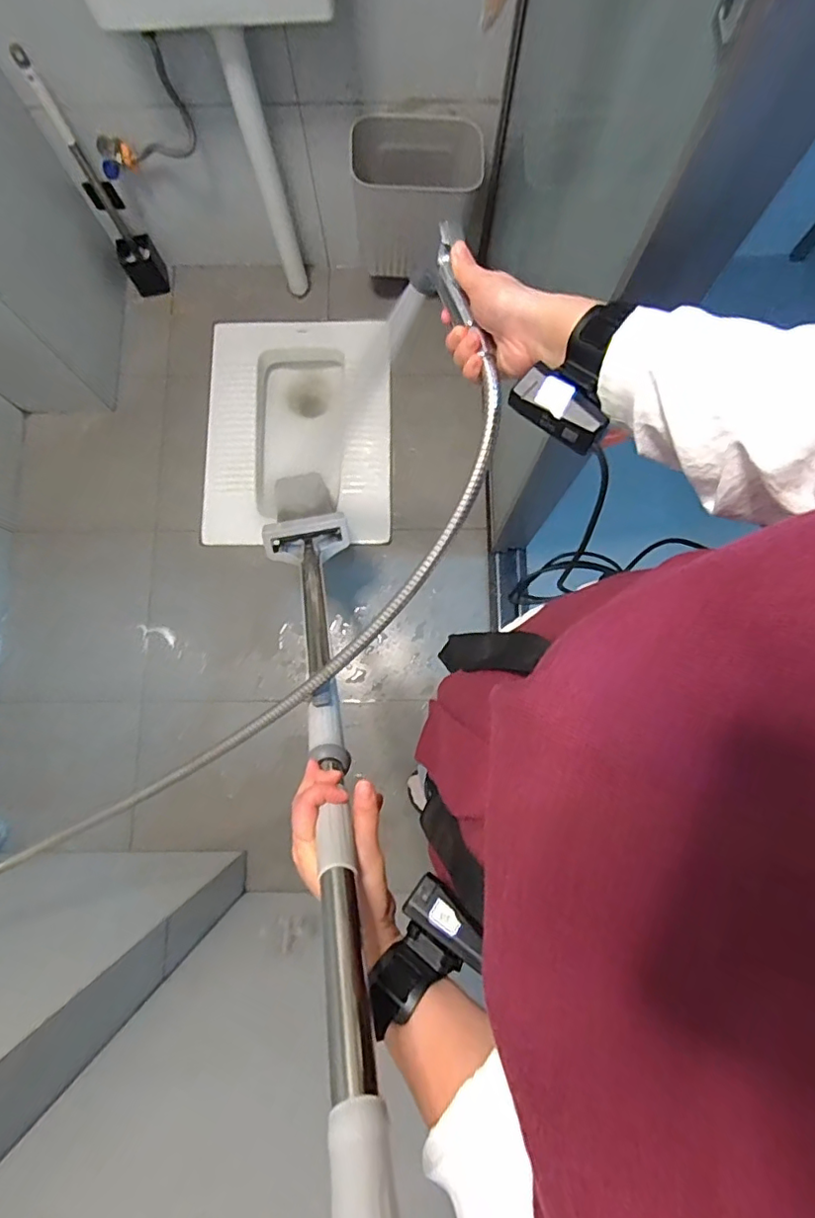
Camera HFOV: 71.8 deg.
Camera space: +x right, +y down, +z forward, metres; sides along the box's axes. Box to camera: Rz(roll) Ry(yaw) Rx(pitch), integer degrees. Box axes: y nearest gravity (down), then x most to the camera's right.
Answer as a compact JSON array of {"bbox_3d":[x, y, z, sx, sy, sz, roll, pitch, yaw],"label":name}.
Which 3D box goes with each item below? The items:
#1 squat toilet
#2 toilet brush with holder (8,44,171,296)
[{"bbox_3d":[-0.266,-0.431,1.467,0.450,0.189,0.587,-1,79,1],"label":"squat toilet"},{"bbox_3d":[-0.644,-0.868,1.207,0.091,0.442,0.109,-35,81,-6],"label":"toilet brush with holder"}]

